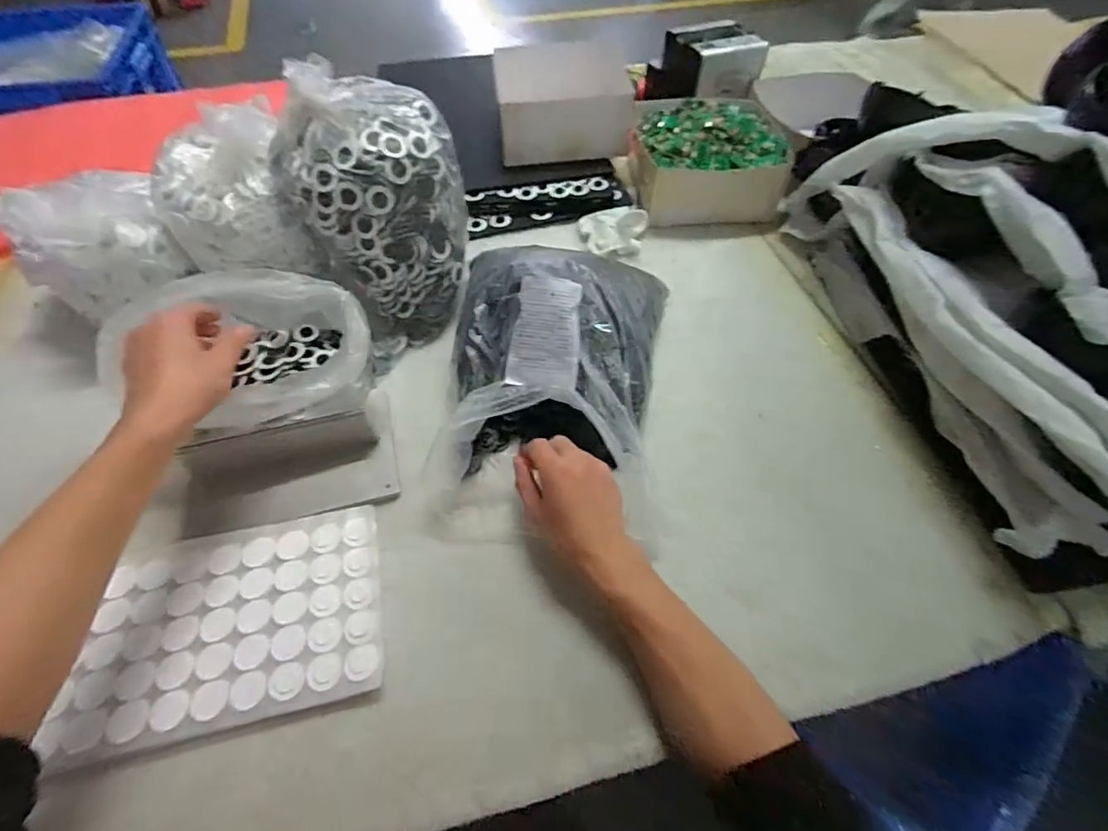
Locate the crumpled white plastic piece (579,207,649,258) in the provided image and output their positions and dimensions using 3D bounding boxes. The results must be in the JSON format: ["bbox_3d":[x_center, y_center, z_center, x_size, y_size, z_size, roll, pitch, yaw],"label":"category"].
[{"bbox_3d":[0.088,-0.276,0.747,0.099,0.042,0.071,2,55,0],"label":"crumpled white plastic piece"}]

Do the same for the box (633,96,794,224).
[{"bbox_3d":[0.239,-0.412,0.812,0.218,0.097,0.217,-4,55,-3],"label":"box"}]

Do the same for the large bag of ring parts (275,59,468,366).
[{"bbox_3d":[-0.191,-0.231,0.591,0.179,0.226,0.177,-32,61,-21],"label":"large bag of ring parts"}]

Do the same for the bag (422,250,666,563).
[{"bbox_3d":[0.002,-0.047,0.529,0.216,0.128,0.316,7,57,3],"label":"bag"}]

